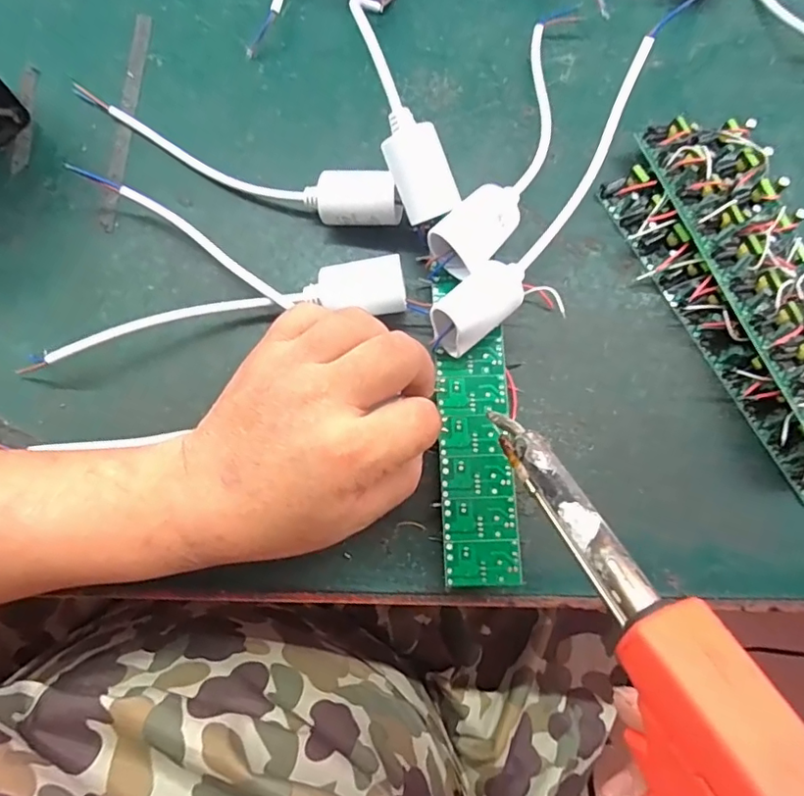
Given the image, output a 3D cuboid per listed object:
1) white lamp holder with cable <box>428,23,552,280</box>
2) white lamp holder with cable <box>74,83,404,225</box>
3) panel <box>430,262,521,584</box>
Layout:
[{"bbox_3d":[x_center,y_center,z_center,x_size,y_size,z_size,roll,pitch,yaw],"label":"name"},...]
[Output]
[{"bbox_3d":[0.063,-0.146,0.312,0.042,0.038,0.187,24,78,4],"label":"white lamp holder with cable"},{"bbox_3d":[-0.098,-0.136,0.311,0.207,0.030,0.028,21,78,4],"label":"white lamp holder with cable"},{"bbox_3d":[0.037,0.012,0.279,0.035,0.004,0.157,-2,76,-1],"label":"panel"}]

